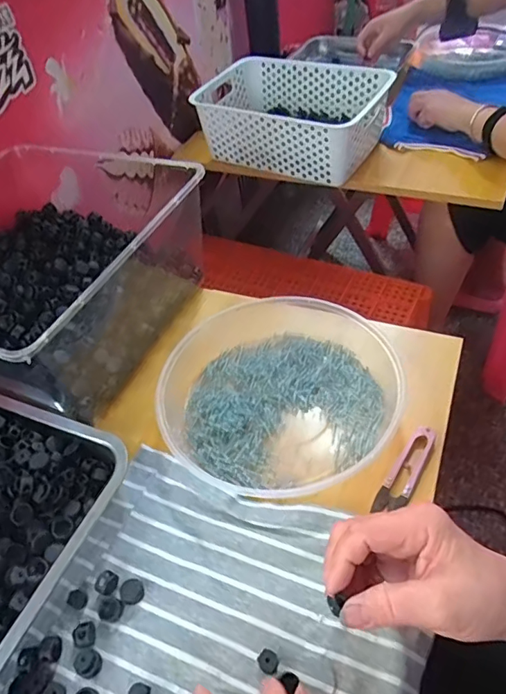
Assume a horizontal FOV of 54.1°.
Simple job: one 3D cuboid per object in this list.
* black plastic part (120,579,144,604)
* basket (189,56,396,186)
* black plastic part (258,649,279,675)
[{"bbox_3d":[-0.094,0.190,0.385,0.018,0.007,0.018,19,53,24],"label":"black plastic part"},{"bbox_3d":[0.066,-0.404,0.878,0.312,0.110,0.207,24,55,27],"label":"basket"},{"bbox_3d":[0.011,0.219,0.346,0.014,0.007,0.014,-4,47,5],"label":"black plastic part"}]

